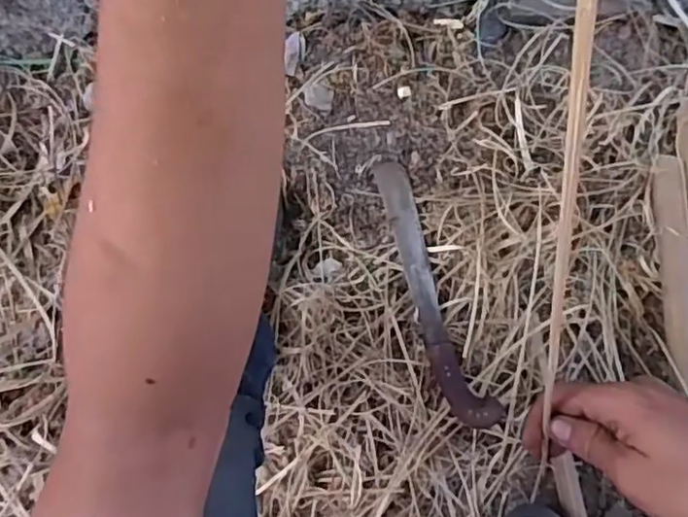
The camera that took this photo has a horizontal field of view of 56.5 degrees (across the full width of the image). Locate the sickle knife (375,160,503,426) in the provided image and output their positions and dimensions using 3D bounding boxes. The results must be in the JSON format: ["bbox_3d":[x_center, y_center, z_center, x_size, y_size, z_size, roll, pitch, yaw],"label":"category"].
[{"bbox_3d":[0.118,0.045,0.904,0.069,0.027,0.395,-18,71,-9],"label":"sickle knife"}]

